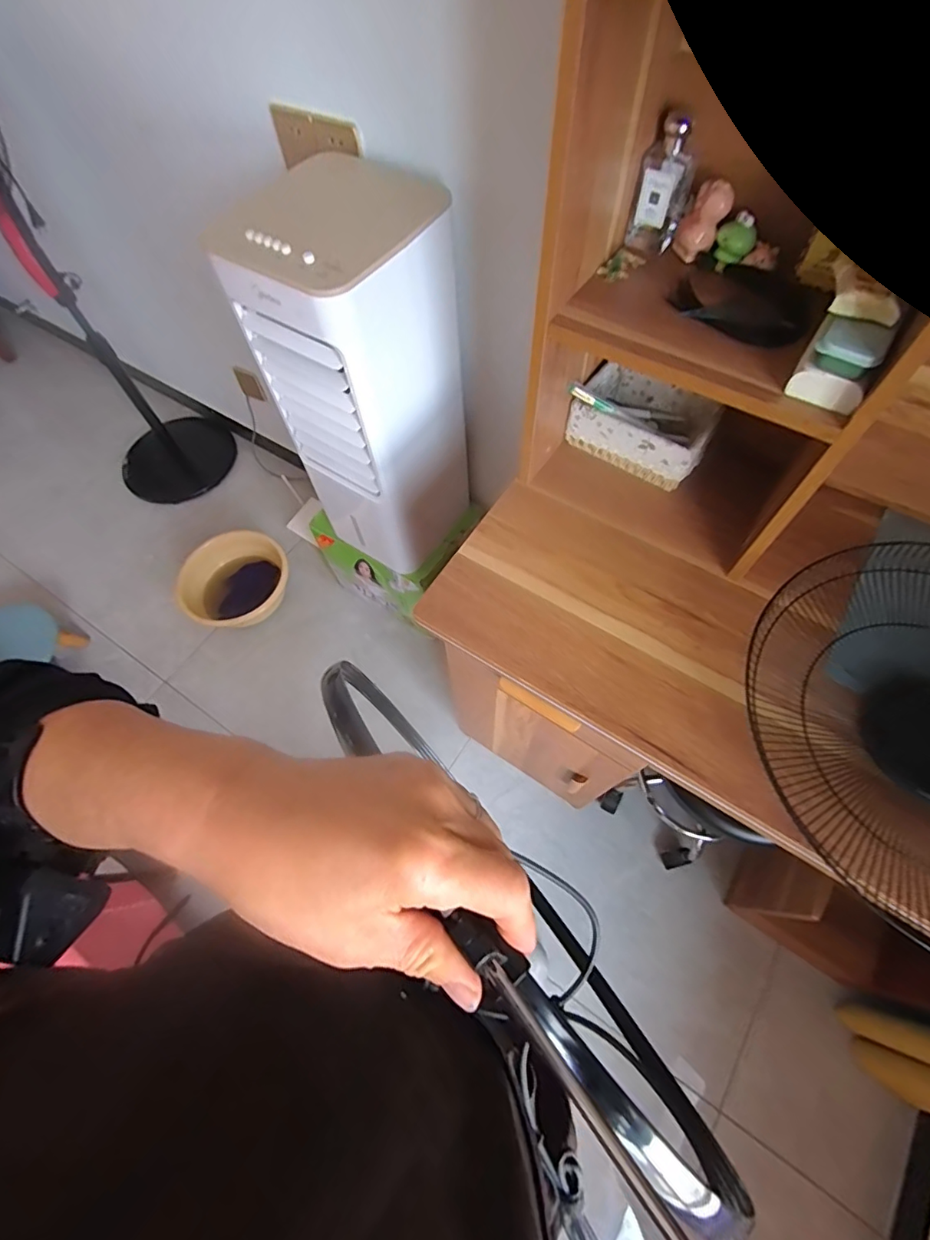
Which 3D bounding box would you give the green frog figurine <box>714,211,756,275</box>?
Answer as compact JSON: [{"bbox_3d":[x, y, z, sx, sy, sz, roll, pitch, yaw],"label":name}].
[{"bbox_3d":[0.292,-0.411,0.559,0.032,0.041,0.029,-15,64,-5],"label":"green frog figurine"}]

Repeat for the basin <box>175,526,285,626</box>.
[{"bbox_3d":[-0.650,-0.117,1.496,0.289,0.119,0.266,-1,63,2],"label":"basin"}]

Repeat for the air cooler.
[{"bbox_3d":[-0.162,-0.386,0.997,0.253,0.691,0.278,34,70,18],"label":"air cooler"}]

